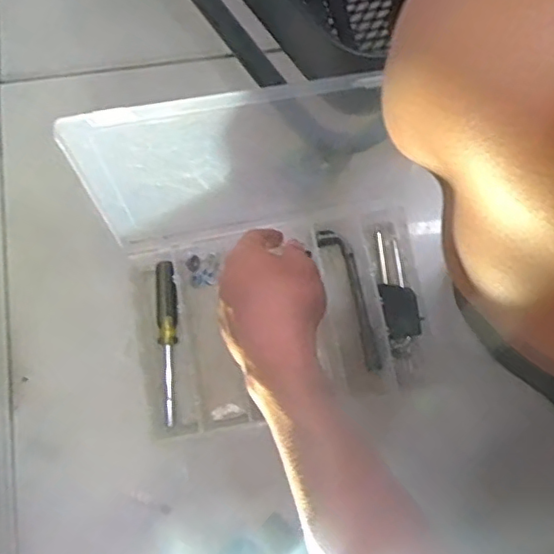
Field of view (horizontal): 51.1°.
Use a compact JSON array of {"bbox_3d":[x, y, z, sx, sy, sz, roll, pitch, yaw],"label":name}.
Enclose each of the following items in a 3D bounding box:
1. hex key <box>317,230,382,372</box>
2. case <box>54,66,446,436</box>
[{"bbox_3d":[0.076,0.020,0.570,0.025,0.009,0.145,-20,80,-4],"label":"hex key"},{"bbox_3d":[-0.008,-0.010,0.484,0.258,0.184,0.236,-12,80,-3],"label":"case"}]

